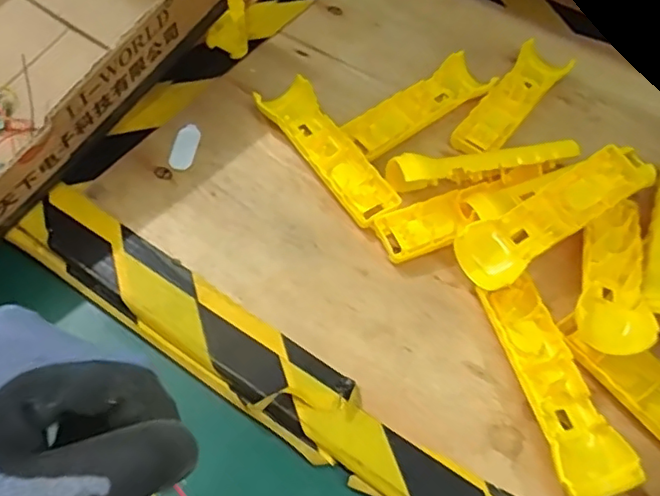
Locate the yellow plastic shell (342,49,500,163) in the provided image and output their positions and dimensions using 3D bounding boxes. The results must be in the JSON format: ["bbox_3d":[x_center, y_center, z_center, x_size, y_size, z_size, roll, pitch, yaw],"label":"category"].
[{"bbox_3d":[0.082,-0.130,0.549,0.147,0.026,0.045,-32,65,-22],"label":"yellow plastic shell"}]

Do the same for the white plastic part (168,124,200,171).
[{"bbox_3d":[-0.127,-0.089,0.519,0.020,0.004,0.052,9,58,1],"label":"white plastic part"}]

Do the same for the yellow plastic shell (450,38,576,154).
[{"bbox_3d":[0.171,-0.138,0.561,0.047,0.021,0.152,35,62,17],"label":"yellow plastic shell"}]

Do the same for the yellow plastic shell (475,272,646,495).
[{"bbox_3d":[0.152,0.091,0.407,0.048,0.024,0.153,-9,59,-10],"label":"yellow plastic shell"}]

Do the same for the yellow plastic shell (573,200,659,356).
[{"bbox_3d":[0.215,0.011,0.434,0.051,0.024,0.142,22,59,10],"label":"yellow plastic shell"}]

